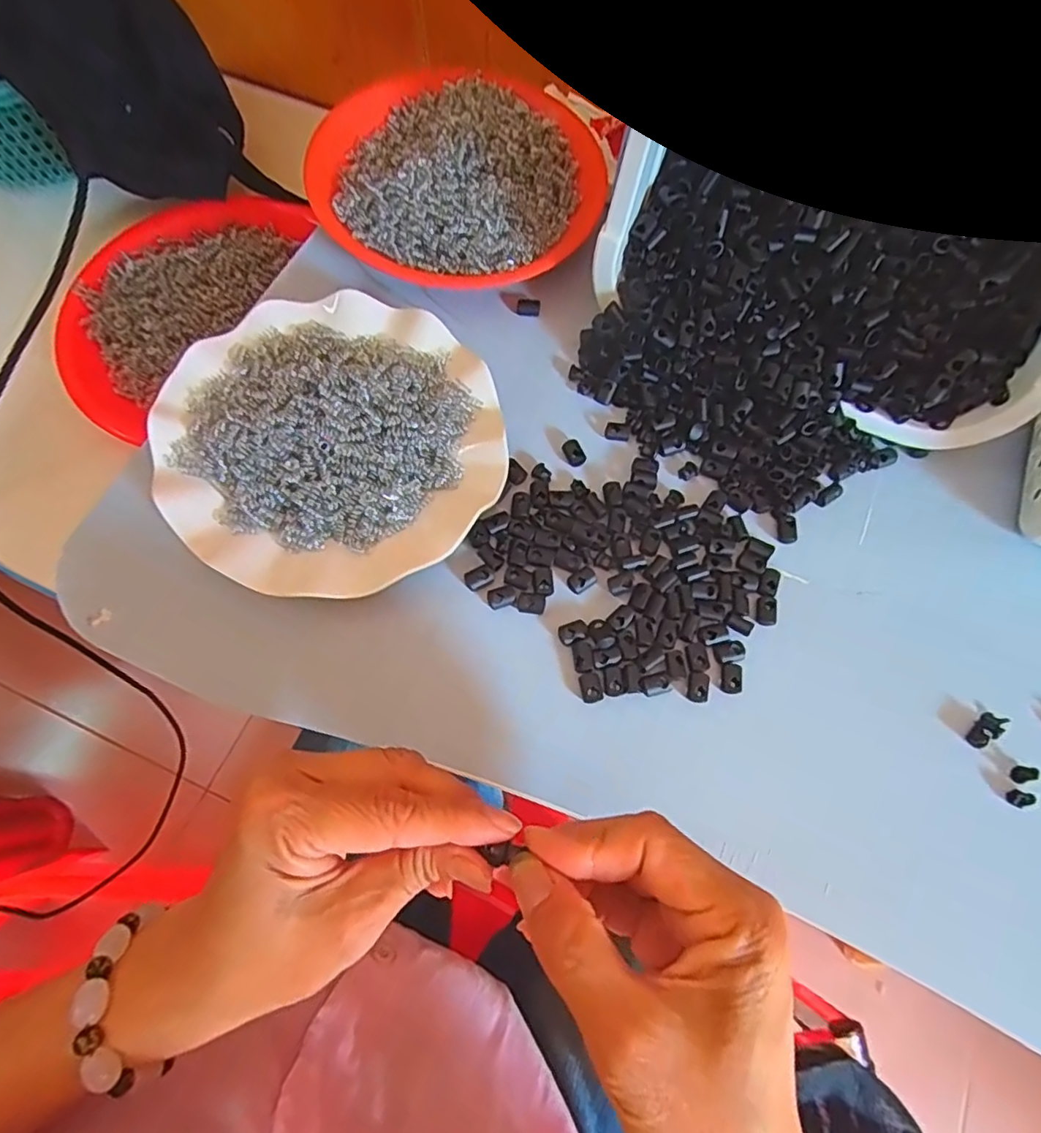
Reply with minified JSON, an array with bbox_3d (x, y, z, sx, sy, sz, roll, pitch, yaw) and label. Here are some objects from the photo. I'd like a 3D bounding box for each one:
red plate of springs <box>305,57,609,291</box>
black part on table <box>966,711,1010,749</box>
[{"bbox_3d":[-0.041,-0.268,0.389,0.190,0.028,0.174,0,71,-1],"label":"red plate of springs"},{"bbox_3d":[0.242,0.085,0.299,0.024,0.005,0.011,-41,76,-13],"label":"black part on table"}]

